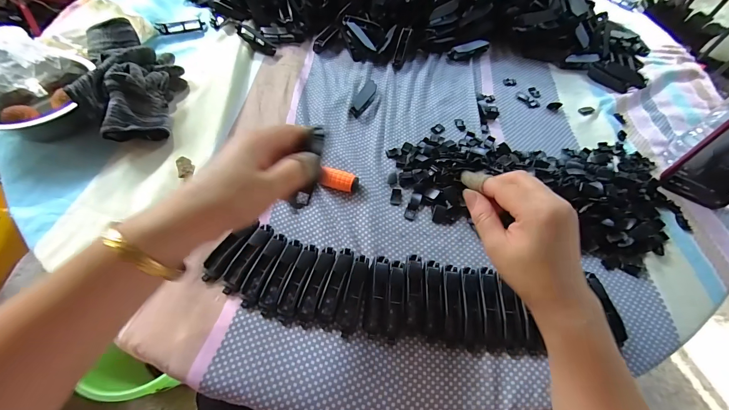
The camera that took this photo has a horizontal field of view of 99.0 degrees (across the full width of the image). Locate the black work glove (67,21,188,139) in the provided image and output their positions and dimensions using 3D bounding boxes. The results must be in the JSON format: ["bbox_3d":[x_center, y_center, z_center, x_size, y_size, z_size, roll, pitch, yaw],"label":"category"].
[{"bbox_3d":[-0.309,-0.182,0.417,0.105,0.061,0.231,-20,61,-15],"label":"black work glove"}]

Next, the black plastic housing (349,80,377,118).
[{"bbox_3d":[0.000,-0.156,0.452,0.018,0.014,0.069,20,59,10],"label":"black plastic housing"}]

